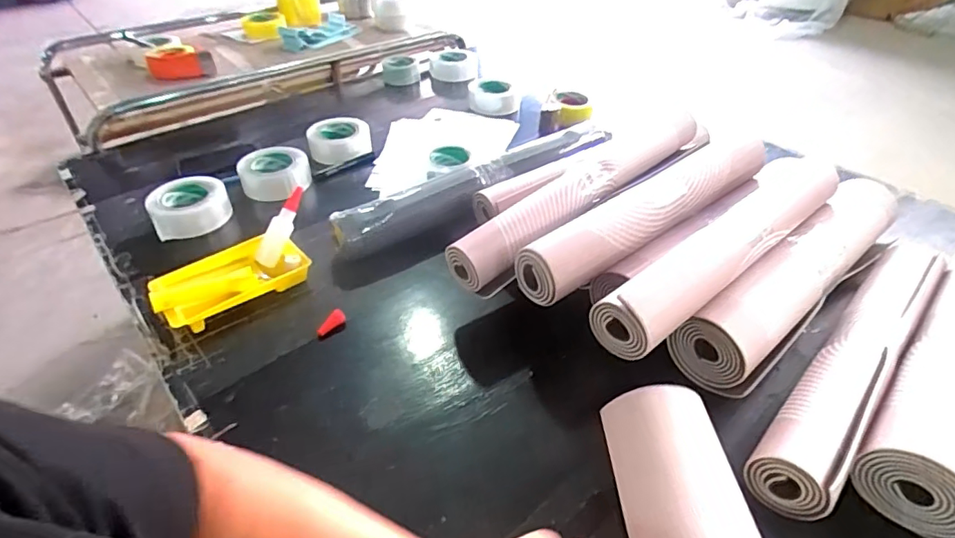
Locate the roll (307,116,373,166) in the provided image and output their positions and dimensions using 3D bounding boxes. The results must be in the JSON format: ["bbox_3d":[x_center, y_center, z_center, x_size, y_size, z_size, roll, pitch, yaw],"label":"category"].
[{"bbox_3d":[-0.287,-0.265,1.098,0.123,0.054,0.125,1,41,-1],"label":"roll"}]

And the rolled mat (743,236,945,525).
[{"bbox_3d":[0.477,0.110,0.658,0.078,0.081,0.506,34,50,31],"label":"rolled mat"}]

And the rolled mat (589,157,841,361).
[{"bbox_3d":[0.344,-0.042,0.699,0.514,0.059,0.083,-30,50,-31],"label":"rolled mat"}]

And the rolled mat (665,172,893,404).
[{"bbox_3d":[0.459,0.007,0.738,0.489,0.086,0.086,-29,50,-30],"label":"rolled mat"}]

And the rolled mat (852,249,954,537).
[{"bbox_3d":[0.606,0.102,0.656,0.545,0.087,0.112,-32,51,-32],"label":"rolled mat"}]

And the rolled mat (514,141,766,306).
[{"bbox_3d":[0.261,-0.093,0.768,0.501,0.070,0.085,-25,48,-28],"label":"rolled mat"}]

